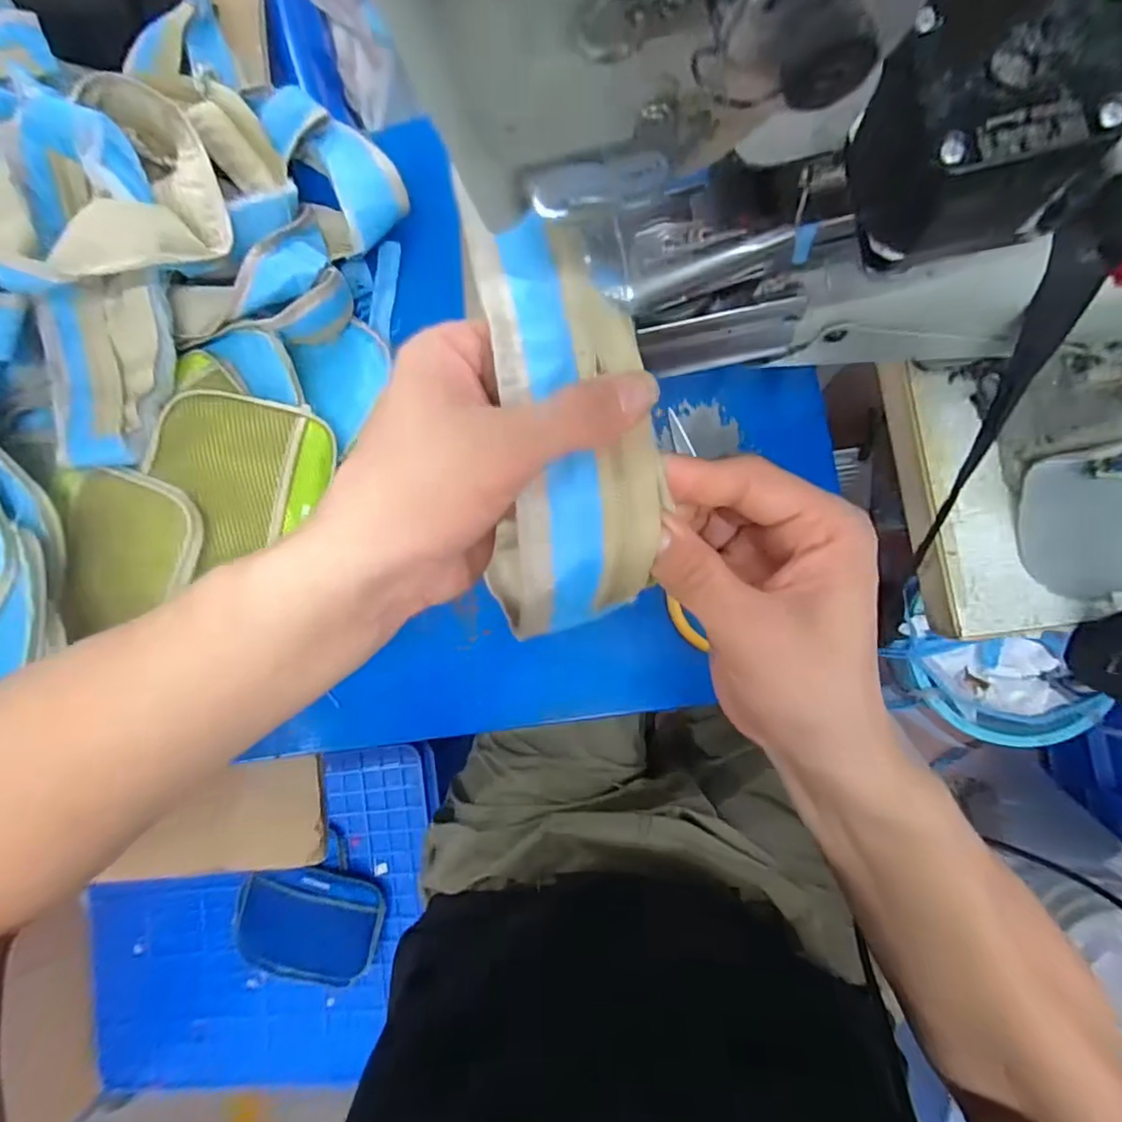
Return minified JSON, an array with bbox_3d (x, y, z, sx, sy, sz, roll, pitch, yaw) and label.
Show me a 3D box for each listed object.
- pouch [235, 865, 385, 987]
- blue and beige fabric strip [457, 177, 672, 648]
[{"bbox_3d":[-0.356,0.508,0.817,0.207,0.033,0.153,3,87,9],"label":"pouch"},{"bbox_3d":[0.001,-0.057,0.223,0.063,0.032,0.162,-8,88,8],"label":"blue and beige fabric strip"}]

